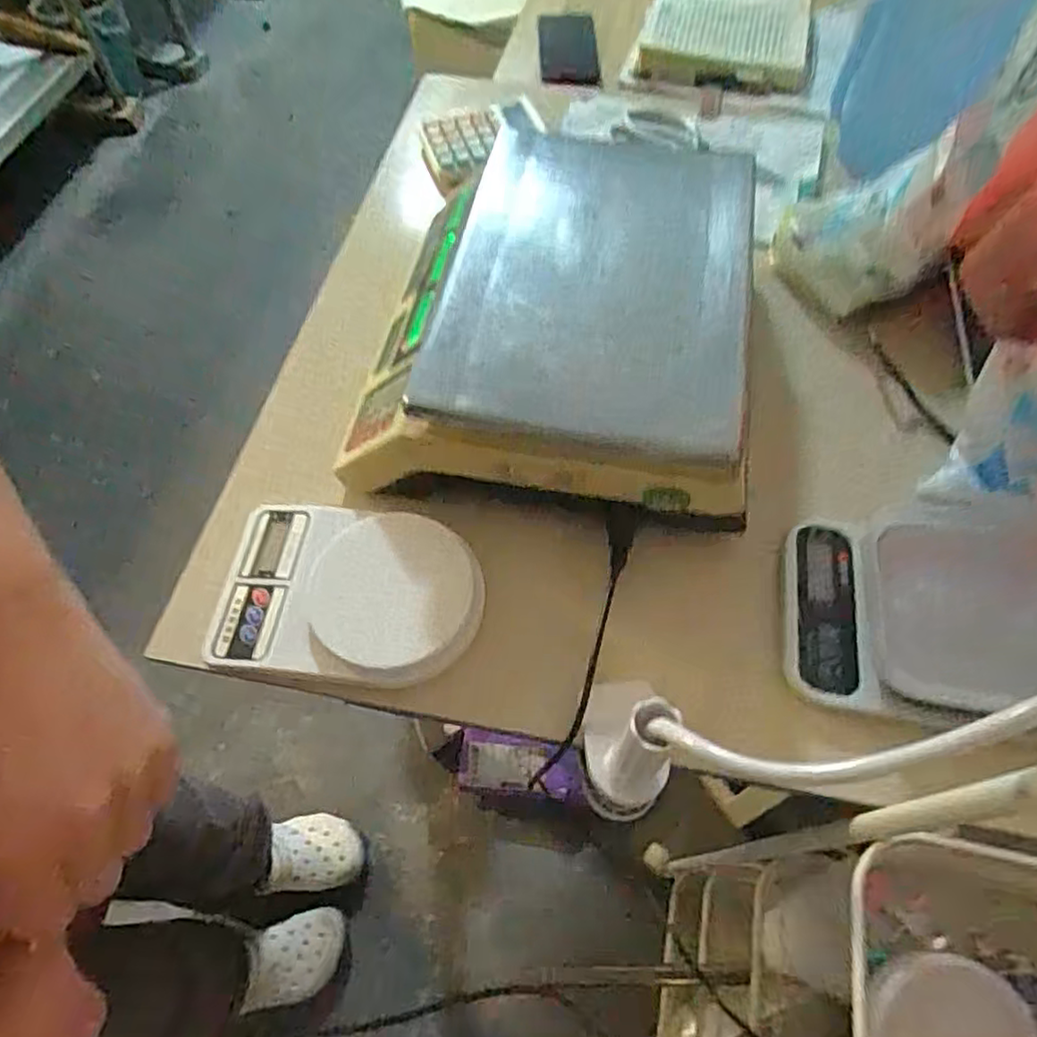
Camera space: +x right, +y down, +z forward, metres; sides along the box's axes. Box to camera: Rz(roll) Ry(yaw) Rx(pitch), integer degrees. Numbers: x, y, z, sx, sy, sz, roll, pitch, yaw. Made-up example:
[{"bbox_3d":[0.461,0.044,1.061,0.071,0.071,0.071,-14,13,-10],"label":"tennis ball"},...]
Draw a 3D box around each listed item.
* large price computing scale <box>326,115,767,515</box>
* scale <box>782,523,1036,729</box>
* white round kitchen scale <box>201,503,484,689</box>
[{"bbox_3d":[0.037,-0.183,0.549,0.291,0.089,0.349,8,62,6],"label":"large price computing scale"},{"bbox_3d":[0.282,0.065,0.458,0.185,0.023,0.143,1,63,19],"label":"scale"},{"bbox_3d":[-0.124,0.048,0.485,0.198,0.040,0.133,6,62,5],"label":"white round kitchen scale"}]

